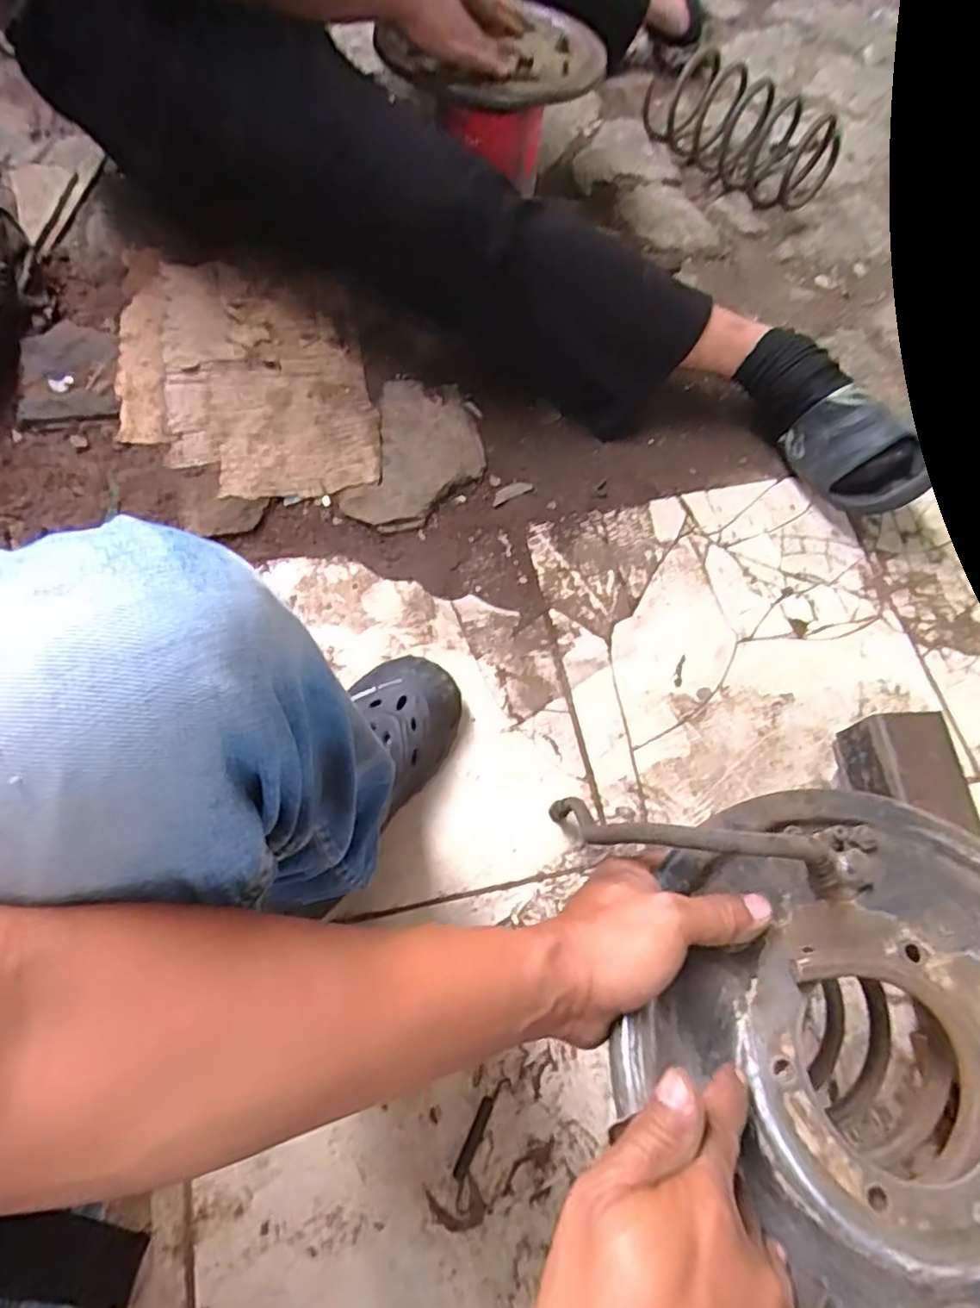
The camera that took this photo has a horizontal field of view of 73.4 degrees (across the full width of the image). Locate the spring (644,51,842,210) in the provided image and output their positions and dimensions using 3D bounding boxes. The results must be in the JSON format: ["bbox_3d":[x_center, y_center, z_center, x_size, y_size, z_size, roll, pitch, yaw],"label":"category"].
[{"bbox_3d":[0.375,-0.804,1.002,0.119,0.107,0.303,-38,72,-15],"label":"spring"}]

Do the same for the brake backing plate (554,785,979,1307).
[{"bbox_3d":[0.192,0.188,0.313,0.249,0.054,0.263,-11,67,-5],"label":"brake backing plate"}]

